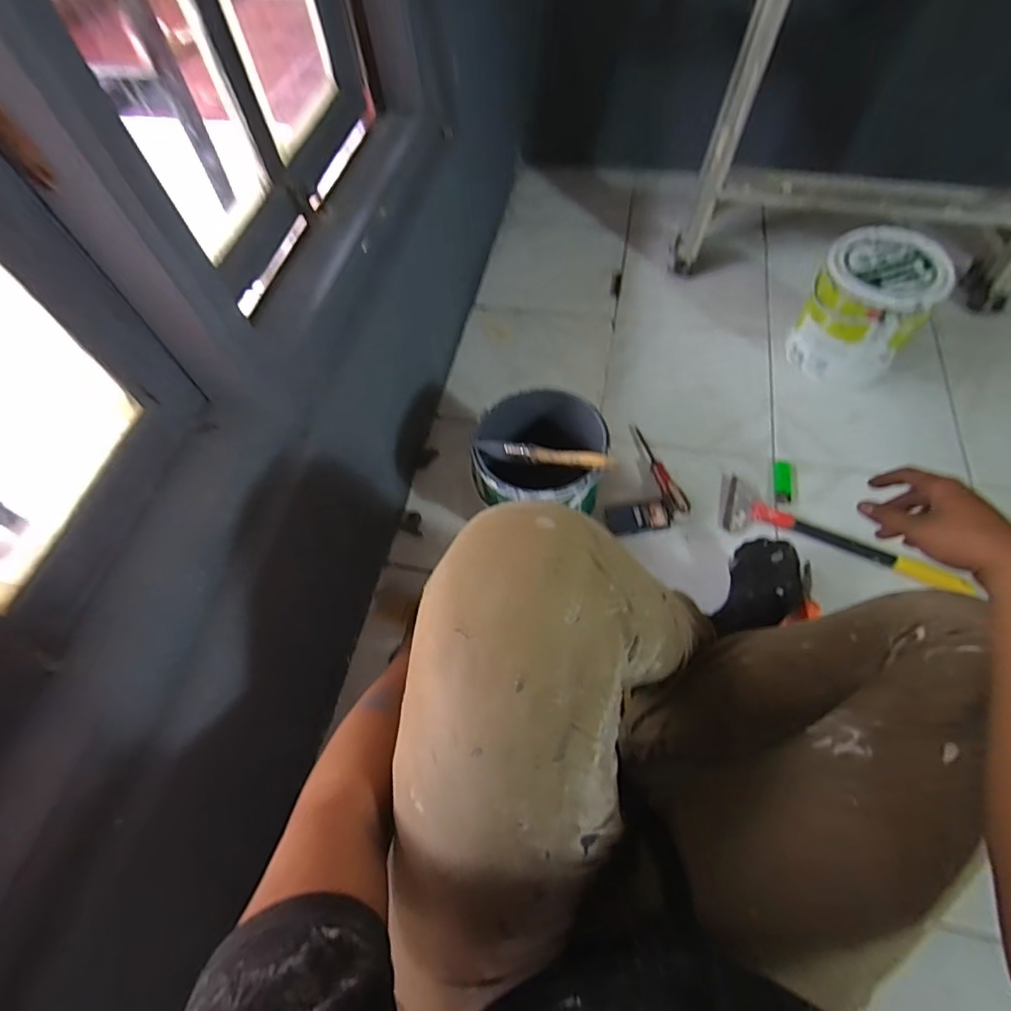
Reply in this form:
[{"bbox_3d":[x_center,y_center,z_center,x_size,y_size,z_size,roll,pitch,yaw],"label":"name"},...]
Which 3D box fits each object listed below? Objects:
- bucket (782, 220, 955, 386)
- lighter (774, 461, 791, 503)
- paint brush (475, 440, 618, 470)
[{"bbox_3d":[0.603,-0.327,0.899,0.176,0.186,0.182,36,70,21],"label":"bucket"},{"bbox_3d":[0.450,-0.039,0.853,0.024,0.016,0.070,4,76,6],"label":"lighter"},{"bbox_3d":[0.049,-0.065,0.671,0.179,0.027,0.022,14,63,11],"label":"paint brush"}]

